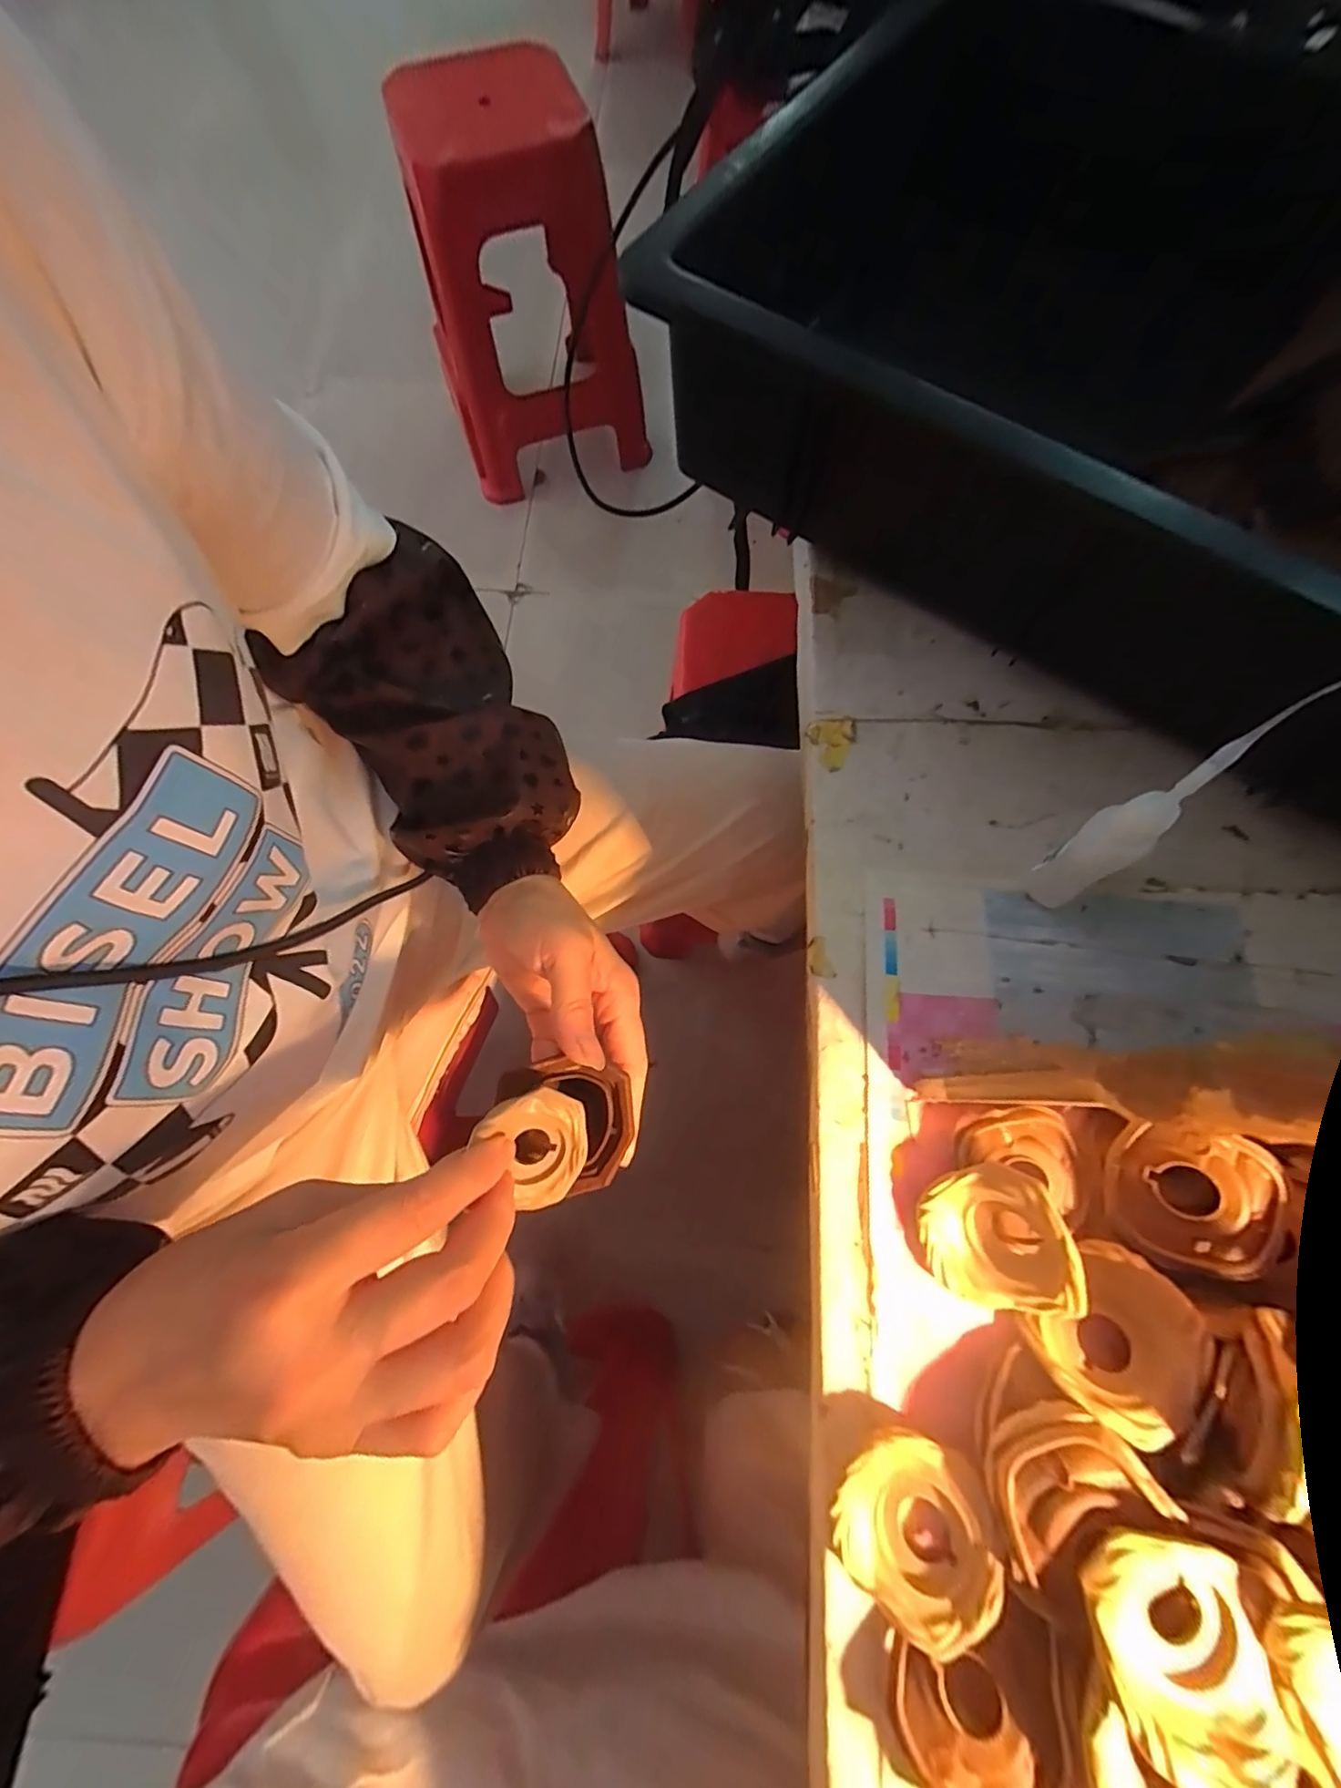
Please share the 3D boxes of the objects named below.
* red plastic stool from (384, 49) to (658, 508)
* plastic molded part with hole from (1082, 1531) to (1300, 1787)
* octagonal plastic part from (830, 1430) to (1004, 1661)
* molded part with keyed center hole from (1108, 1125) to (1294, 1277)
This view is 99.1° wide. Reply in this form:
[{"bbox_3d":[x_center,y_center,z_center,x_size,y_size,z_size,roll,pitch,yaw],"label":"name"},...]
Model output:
[{"bbox_3d":[-0.272,-1.089,1.070,0.364,0.482,0.386,-25,75,-6],"label":"red plastic stool"},{"bbox_3d":[0.141,0.206,0.156,0.042,0.017,0.048,-3,74,0],"label":"plastic molded part with hole"},{"bbox_3d":[0.080,0.209,0.190,0.049,0.023,0.047,-35,76,-9],"label":"octagonal plastic part"},{"bbox_3d":[0.181,0.105,0.199,0.045,0.015,0.044,2,76,35],"label":"molded part with keyed center hole"}]

